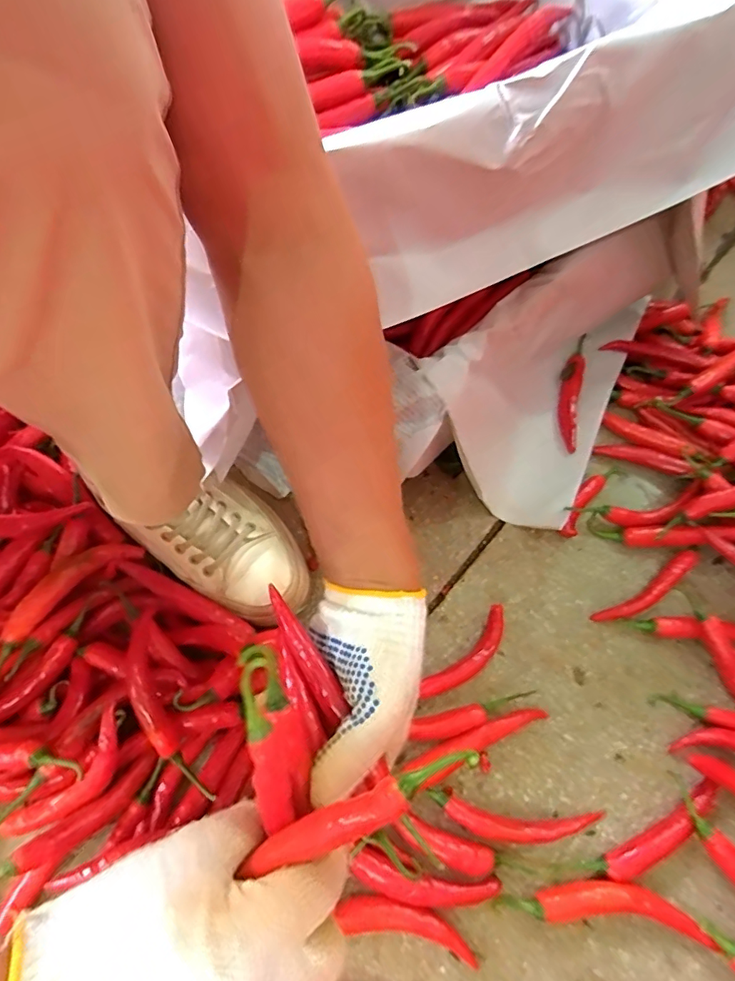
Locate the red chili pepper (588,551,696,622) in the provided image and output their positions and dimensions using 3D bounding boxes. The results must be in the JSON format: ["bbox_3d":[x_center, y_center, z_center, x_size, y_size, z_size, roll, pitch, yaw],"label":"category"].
[{"bbox_3d":[0.293,0.102,0.539,0.138,0.019,0.025,-28,68,-17],"label":"red chili pepper"}]

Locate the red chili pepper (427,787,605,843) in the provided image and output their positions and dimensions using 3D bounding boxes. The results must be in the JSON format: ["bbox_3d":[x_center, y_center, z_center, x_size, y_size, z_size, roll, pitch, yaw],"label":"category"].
[{"bbox_3d":[0.125,0.273,0.433,0.146,0.023,0.028,9,63,1],"label":"red chili pepper"}]

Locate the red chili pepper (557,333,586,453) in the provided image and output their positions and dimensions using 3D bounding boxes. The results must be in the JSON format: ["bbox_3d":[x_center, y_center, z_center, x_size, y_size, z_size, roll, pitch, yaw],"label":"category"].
[{"bbox_3d":[0.252,-0.128,0.647,0.025,0.021,0.167,12,63,3],"label":"red chili pepper"}]

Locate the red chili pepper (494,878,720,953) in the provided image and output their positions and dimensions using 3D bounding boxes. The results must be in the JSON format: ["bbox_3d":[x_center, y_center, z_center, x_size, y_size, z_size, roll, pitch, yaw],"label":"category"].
[{"bbox_3d":[0.188,0.330,0.418,0.167,0.017,0.032,8,63,1],"label":"red chili pepper"}]

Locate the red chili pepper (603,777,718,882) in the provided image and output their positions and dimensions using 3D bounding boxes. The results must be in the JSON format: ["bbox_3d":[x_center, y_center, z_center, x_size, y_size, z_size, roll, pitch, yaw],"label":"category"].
[{"bbox_3d":[0.251,0.286,0.439,0.124,0.016,0.024,-24,67,-15],"label":"red chili pepper"}]

